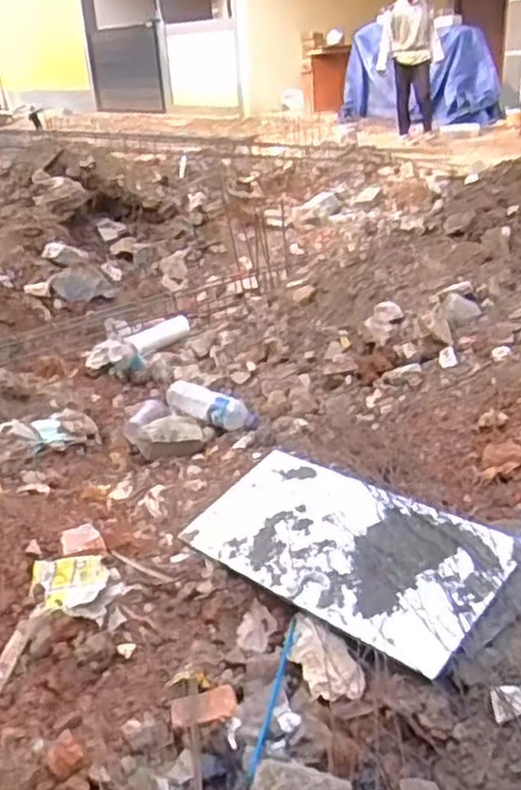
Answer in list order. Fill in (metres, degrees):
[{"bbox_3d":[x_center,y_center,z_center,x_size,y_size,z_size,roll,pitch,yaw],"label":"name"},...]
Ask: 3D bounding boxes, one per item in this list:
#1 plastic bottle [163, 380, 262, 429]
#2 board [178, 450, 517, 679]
[{"bbox_3d":[-0.108,0.032,1.622,0.249,0.064,0.060,16,32,33],"label":"plastic bottle"},{"bbox_3d":[0.114,0.215,1.096,0.242,0.016,0.499,-36,33,-29],"label":"board"}]

